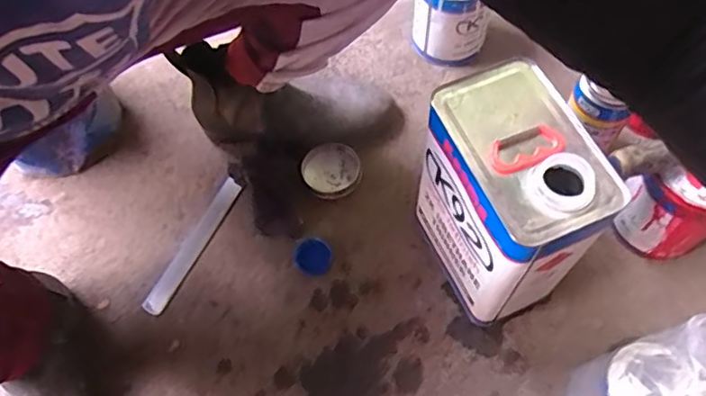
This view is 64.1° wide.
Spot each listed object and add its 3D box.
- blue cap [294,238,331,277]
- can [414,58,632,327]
[{"bbox_3d":[-0.049,0.074,0.698,0.043,0.005,0.047,-2,63,3],"label":"blue cap"},{"bbox_3d":[0.147,0.010,0.580,0.112,0.249,0.171,-21,64,-8],"label":"can"}]

